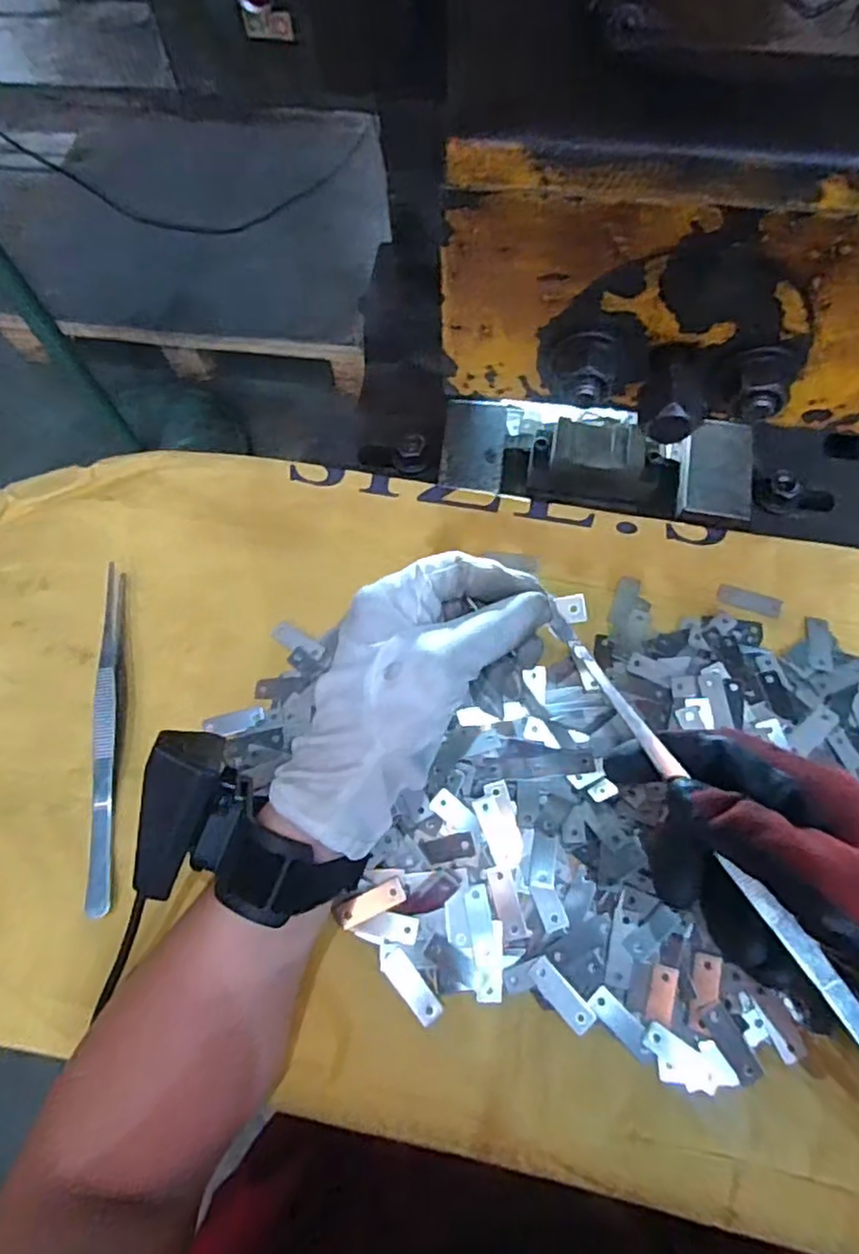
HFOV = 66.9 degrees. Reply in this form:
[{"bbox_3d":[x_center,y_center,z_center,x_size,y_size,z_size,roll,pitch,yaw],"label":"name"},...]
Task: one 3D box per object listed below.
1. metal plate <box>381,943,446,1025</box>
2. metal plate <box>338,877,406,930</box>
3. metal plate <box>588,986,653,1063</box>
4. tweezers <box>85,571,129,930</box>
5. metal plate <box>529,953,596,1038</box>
[{"bbox_3d":[-0.010,0.170,0.312,0.014,0.004,0.039,-40,71,-14],"label":"metal plate"},{"bbox_3d":[-0.029,0.138,0.325,0.034,0.004,0.012,-24,68,-8],"label":"metal plate"},{"bbox_3d":[0.091,0.186,0.304,0.012,0.004,0.033,-42,72,-14],"label":"metal plate"},{"bbox_3d":[-0.177,0.055,0.354,0.012,0.015,0.187,-7,67,-1],"label":"tweezers"},{"bbox_3d":[0.063,0.175,0.310,0.012,0.004,0.035,-39,71,-13],"label":"metal plate"}]

